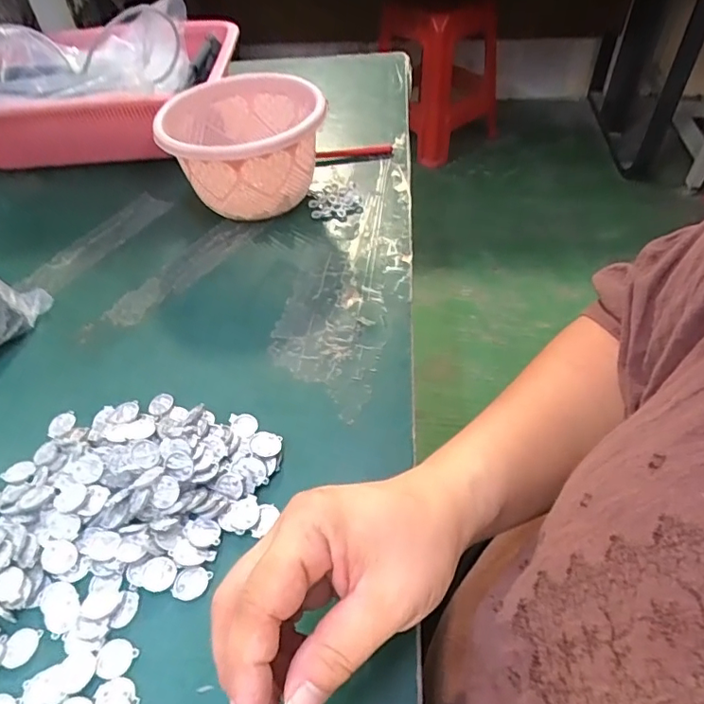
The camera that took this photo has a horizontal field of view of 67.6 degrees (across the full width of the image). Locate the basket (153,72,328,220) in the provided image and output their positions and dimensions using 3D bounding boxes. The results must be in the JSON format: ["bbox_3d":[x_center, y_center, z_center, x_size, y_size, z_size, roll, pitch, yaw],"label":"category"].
[{"bbox_3d":[-0.092,-0.178,0.476,0.130,0.090,0.124,-3,49,3],"label":"basket"}]

